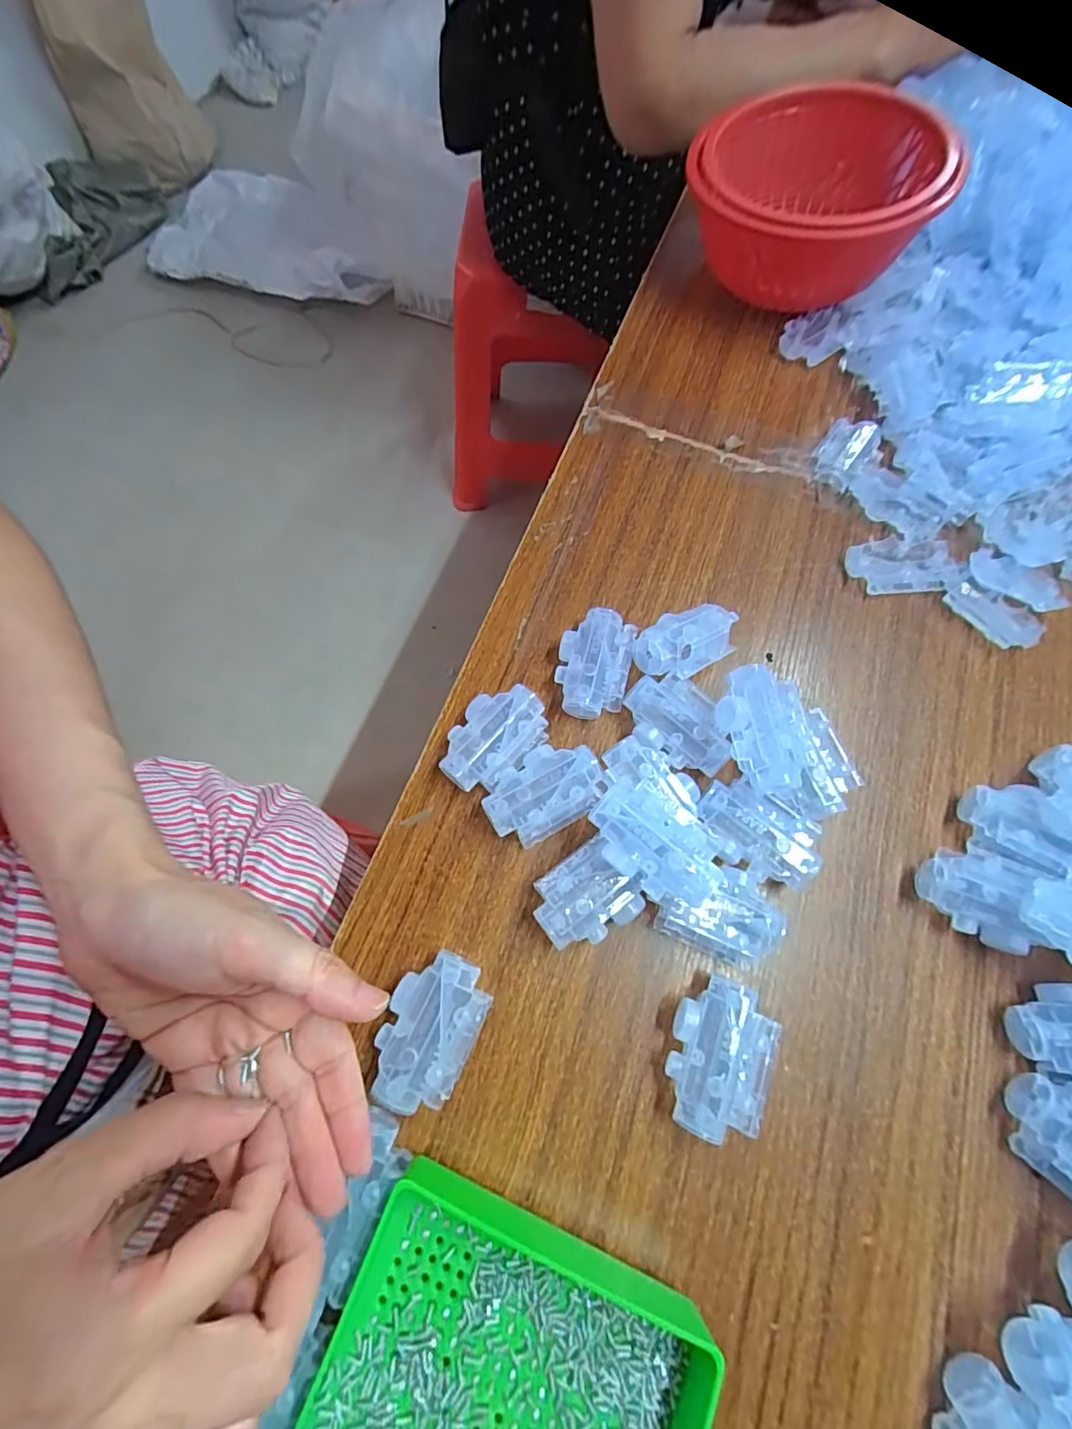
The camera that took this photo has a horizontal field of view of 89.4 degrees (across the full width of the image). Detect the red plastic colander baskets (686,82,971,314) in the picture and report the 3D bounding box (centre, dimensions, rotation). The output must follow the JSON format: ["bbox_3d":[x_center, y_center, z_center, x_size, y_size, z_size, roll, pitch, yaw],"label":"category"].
[{"bbox_3d":[0.236,-0.435,0.468,0.185,0.097,0.181,0,70,0],"label":"red plastic colander baskets"}]

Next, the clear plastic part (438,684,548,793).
[{"bbox_3d":[-0.026,0.016,0.328,0.048,0.028,0.068,38,74,13],"label":"clear plastic part"}]

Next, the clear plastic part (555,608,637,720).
[{"bbox_3d":[0.036,-0.032,0.346,0.044,0.029,0.067,11,70,4],"label":"clear plastic part"}]

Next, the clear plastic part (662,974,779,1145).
[{"bbox_3d":[0.091,0.171,0.273,0.045,0.030,0.068,21,71,7],"label":"clear plastic part"}]

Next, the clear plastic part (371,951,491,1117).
[{"bbox_3d":[-0.054,0.159,0.276,0.046,0.029,0.069,24,72,8],"label":"clear plastic part"}]

